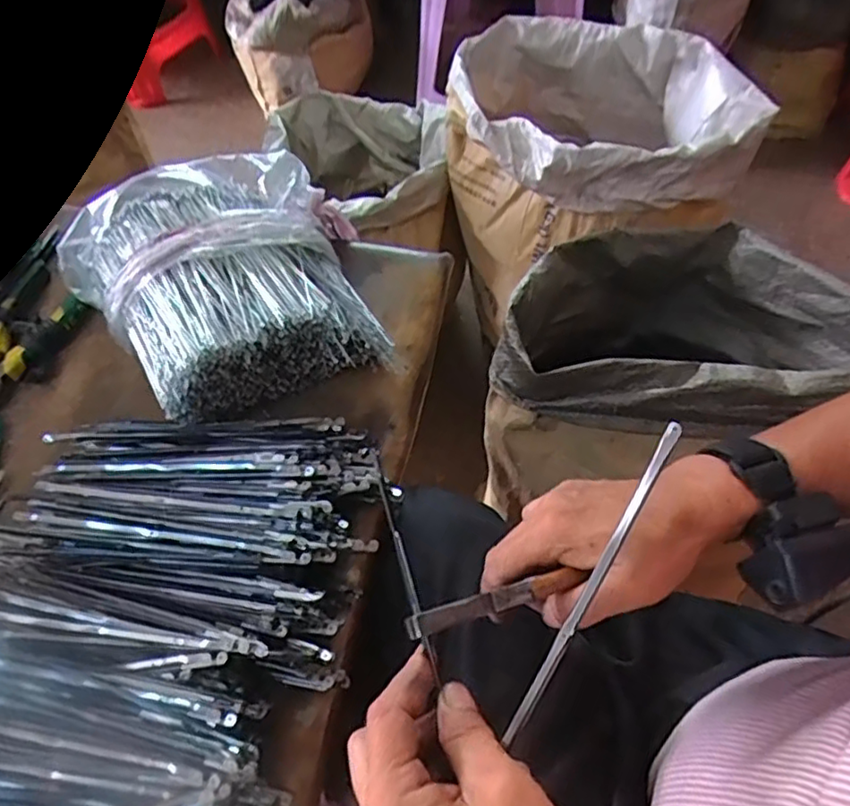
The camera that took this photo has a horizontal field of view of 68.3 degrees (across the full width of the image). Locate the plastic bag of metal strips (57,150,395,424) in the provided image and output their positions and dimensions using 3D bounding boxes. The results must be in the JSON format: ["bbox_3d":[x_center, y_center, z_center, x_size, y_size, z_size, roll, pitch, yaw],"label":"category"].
[{"bbox_3d":[-0.162,-0.095,0.499,0.231,0.084,0.207,-19,60,-9],"label":"plastic bag of metal strips"}]

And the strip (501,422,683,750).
[{"bbox_3d":[0.062,0.072,0.240,0.006,0.007,0.144,27,105,17],"label":"strip"}]

